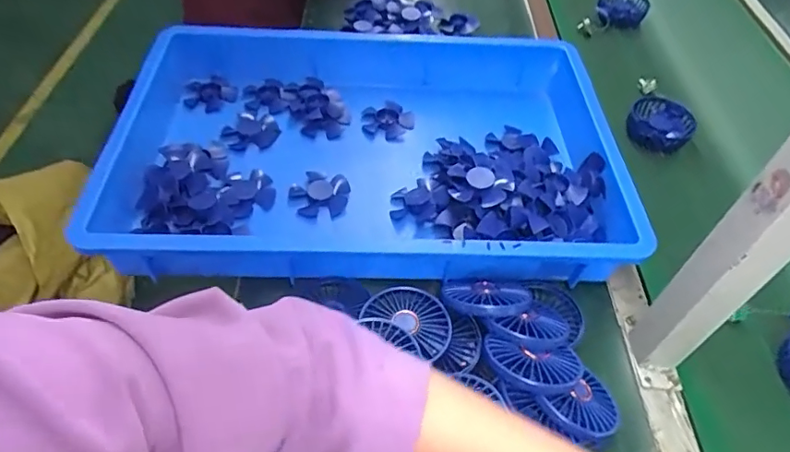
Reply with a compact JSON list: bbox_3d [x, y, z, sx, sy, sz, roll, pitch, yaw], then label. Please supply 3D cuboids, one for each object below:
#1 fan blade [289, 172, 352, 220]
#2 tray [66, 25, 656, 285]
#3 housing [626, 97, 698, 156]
[{"bbox_3d":[-0.091,-0.038,0.633,0.070,0.012,0.066,10,68,-2],"label":"fan blade"},{"bbox_3d":[-0.012,-0.089,0.657,0.596,0.110,0.369,1,51,-4],"label":"tray"},{"bbox_3d":[0.388,-0.147,0.768,0.087,0.038,0.088,3,51,-3],"label":"housing"}]

